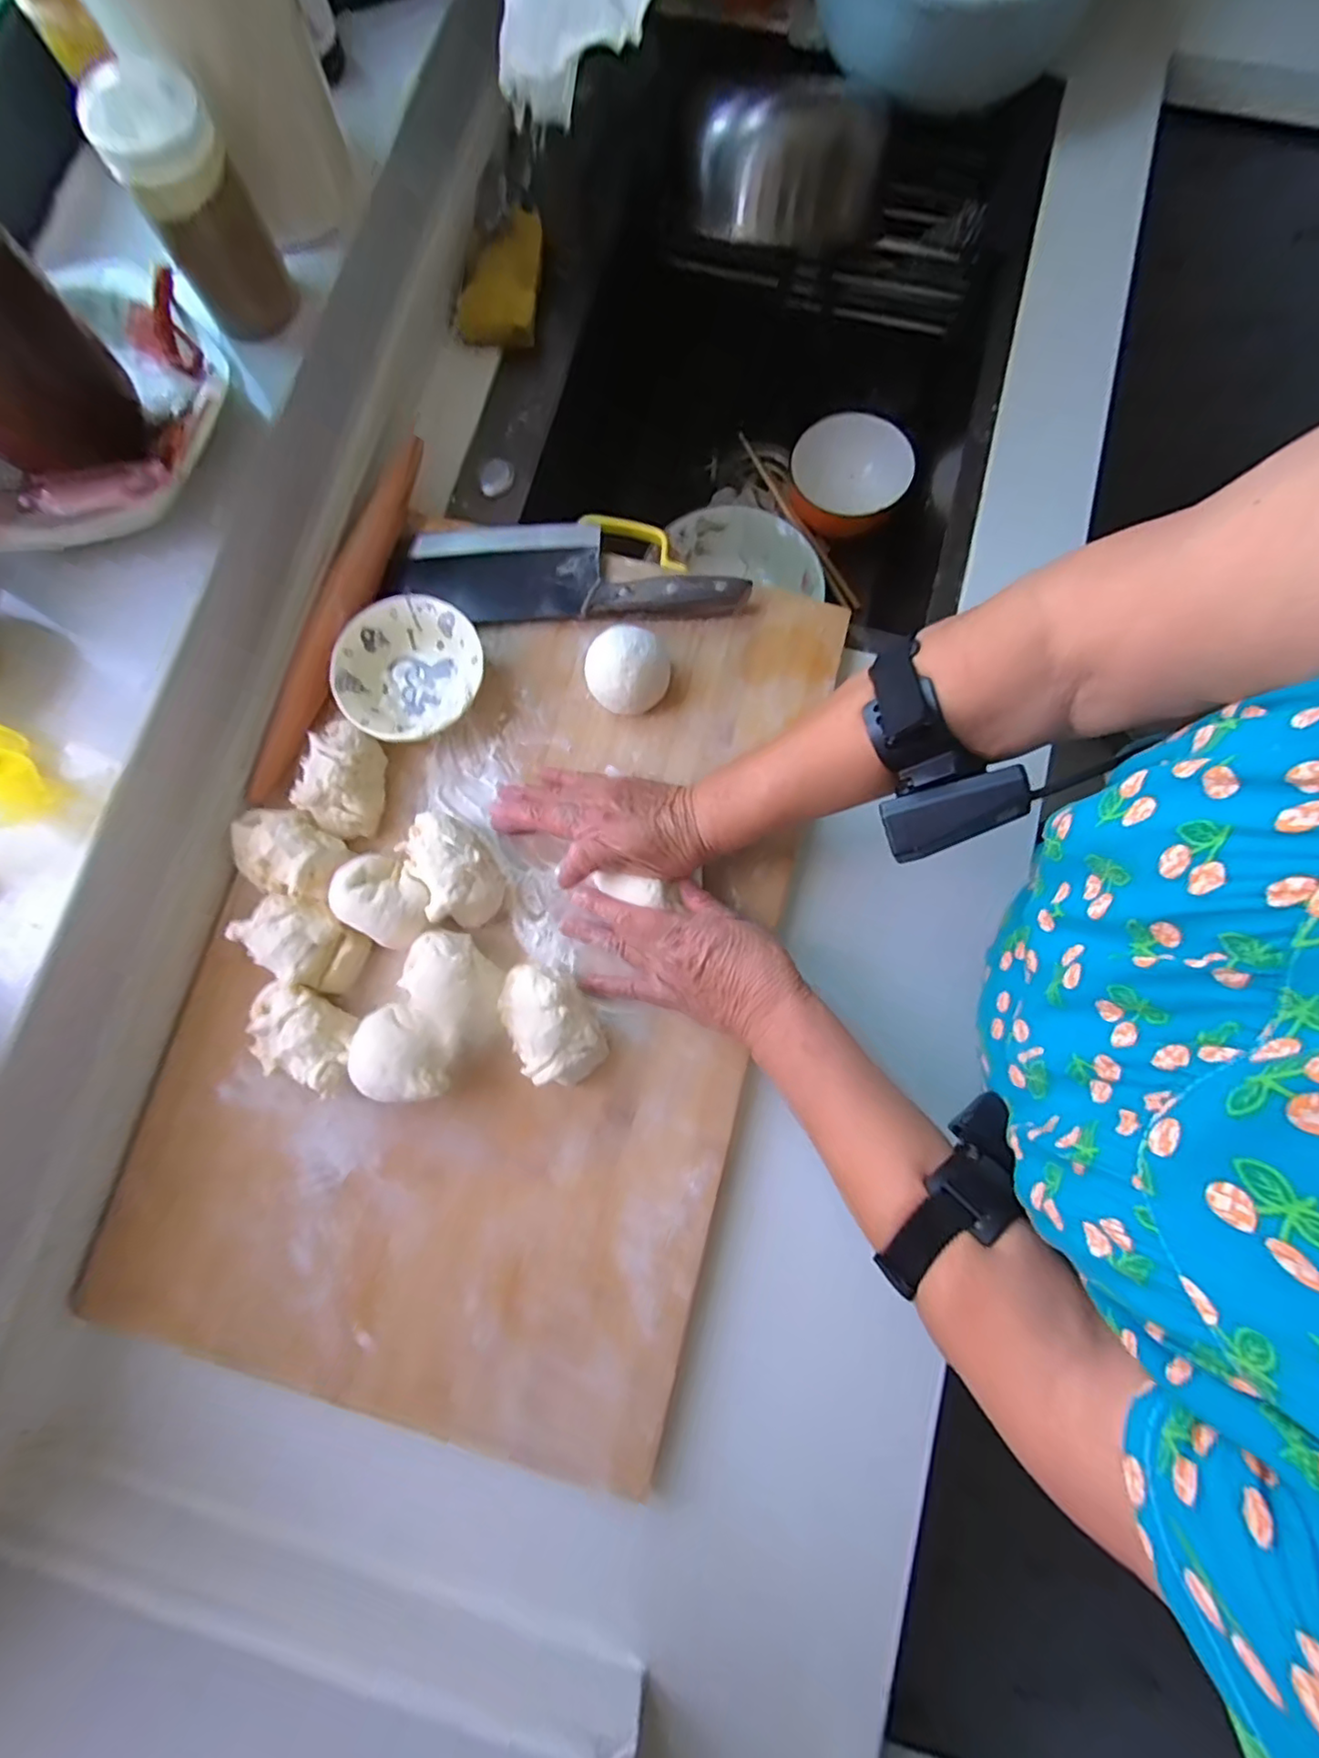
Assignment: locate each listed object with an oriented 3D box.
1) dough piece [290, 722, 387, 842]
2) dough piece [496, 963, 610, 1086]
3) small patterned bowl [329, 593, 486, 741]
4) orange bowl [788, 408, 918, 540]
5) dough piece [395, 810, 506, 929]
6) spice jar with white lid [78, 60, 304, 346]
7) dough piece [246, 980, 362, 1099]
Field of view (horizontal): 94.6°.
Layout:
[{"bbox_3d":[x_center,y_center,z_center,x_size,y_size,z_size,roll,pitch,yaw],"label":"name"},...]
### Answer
[{"bbox_3d":[-0.227,-0.072,0.440,0.053,0.043,0.075,17,81,5],"label":"dough piece"},{"bbox_3d":[-0.073,0.097,0.407,0.051,0.047,0.082,-31,81,-3],"label":"dough piece"},{"bbox_3d":[-0.184,-0.152,0.459,0.105,0.036,0.108,0,79,0],"label":"small patterned bowl"},{"bbox_3d":[0.221,-0.454,0.714,0.123,0.082,0.134,0,80,2],"label":"orange bowl"},{"bbox_3d":[-0.144,-0.007,0.427,0.050,0.048,0.083,-28,81,-3],"label":"dough piece"},{"bbox_3d":[-0.289,-0.419,0.384,0.061,0.113,0.068,-33,81,-4],"label":"spice jar with white lid"},{"bbox_3d":[-0.237,0.104,0.411,0.077,0.047,0.055,19,81,5],"label":"dough piece"}]

